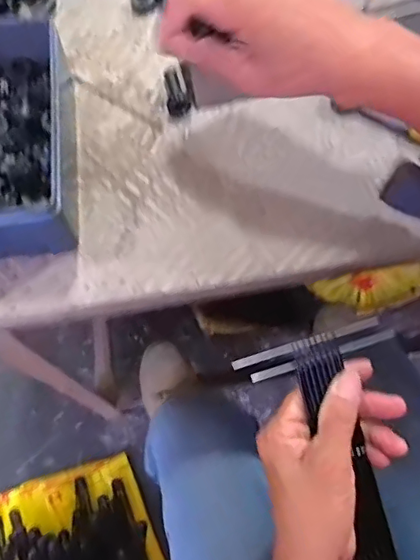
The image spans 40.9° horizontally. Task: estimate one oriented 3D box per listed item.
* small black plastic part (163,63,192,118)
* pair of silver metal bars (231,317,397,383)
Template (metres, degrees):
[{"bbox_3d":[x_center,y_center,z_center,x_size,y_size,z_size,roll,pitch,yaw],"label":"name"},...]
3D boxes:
[{"bbox_3d":[-0.024,-0.143,0.417,0.017,0.013,0.042,-7,72,-3],"label":"small black plastic part"},{"bbox_3d":[0.065,0.043,0.349,0.099,0.004,0.017,-17,95,-3],"label":"pair of silver metal bars"}]

